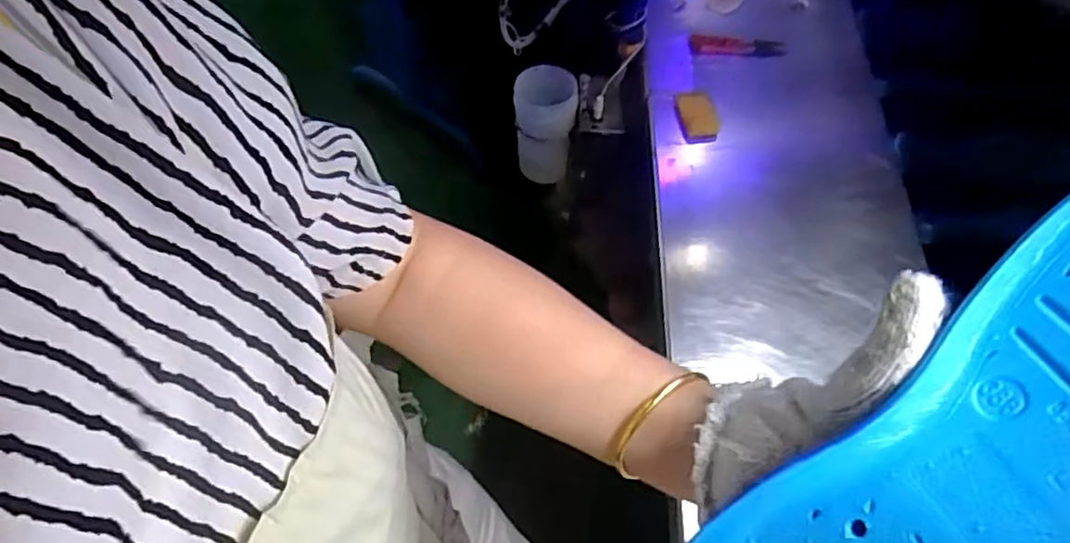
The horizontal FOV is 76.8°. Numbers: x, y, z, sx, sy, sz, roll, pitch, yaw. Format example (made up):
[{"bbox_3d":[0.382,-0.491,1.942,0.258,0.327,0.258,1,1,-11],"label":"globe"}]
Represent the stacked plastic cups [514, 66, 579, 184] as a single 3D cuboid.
[{"bbox_3d":[0.011,-0.171,0.808,0.069,0.141,0.073,0,62,-1],"label":"stacked plastic cups"}]

